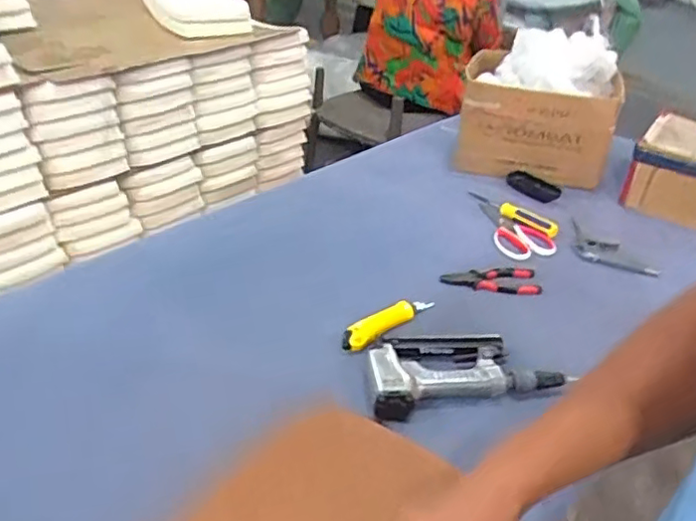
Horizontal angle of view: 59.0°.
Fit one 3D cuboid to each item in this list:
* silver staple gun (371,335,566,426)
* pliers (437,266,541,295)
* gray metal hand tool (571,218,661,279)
[{"bbox_3d":[0.140,0.133,0.810,0.253,0.040,0.121,-6,35,-15],"label":"silver staple gun"},{"bbox_3d":[0.228,0.029,0.986,0.157,0.010,0.068,-1,34,-7],"label":"pliers"},{"bbox_3d":[0.470,-0.022,1.091,0.138,0.021,0.115,11,34,10],"label":"gray metal hand tool"}]

